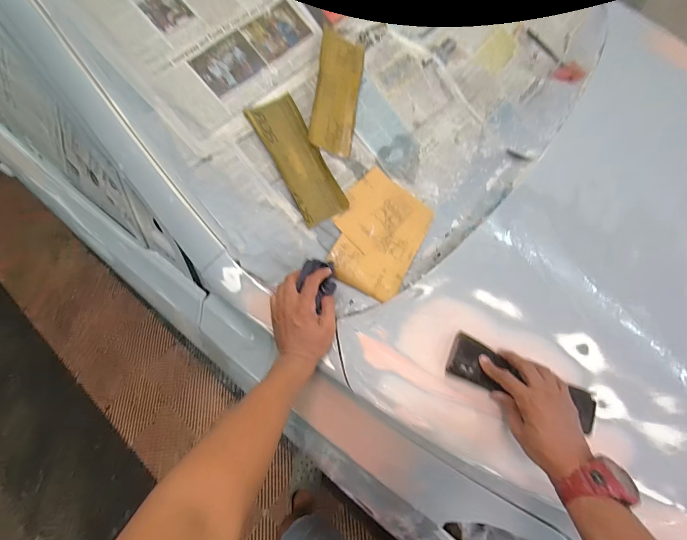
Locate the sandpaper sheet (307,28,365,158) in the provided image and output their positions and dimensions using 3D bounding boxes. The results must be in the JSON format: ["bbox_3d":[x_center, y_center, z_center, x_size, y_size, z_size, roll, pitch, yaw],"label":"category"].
[{"bbox_3d":[-0.011,-0.328,0.612,0.085,0.007,0.217,10,87,-26],"label":"sandpaper sheet"}]

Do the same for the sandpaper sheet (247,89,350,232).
[{"bbox_3d":[-0.080,-0.196,0.592,0.083,0.007,0.227,-30,96,-11],"label":"sandpaper sheet"}]

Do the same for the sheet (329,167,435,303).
[{"bbox_3d":[0.065,-0.065,0.616,0.162,0.018,0.217,31,74,-6],"label":"sheet"}]

